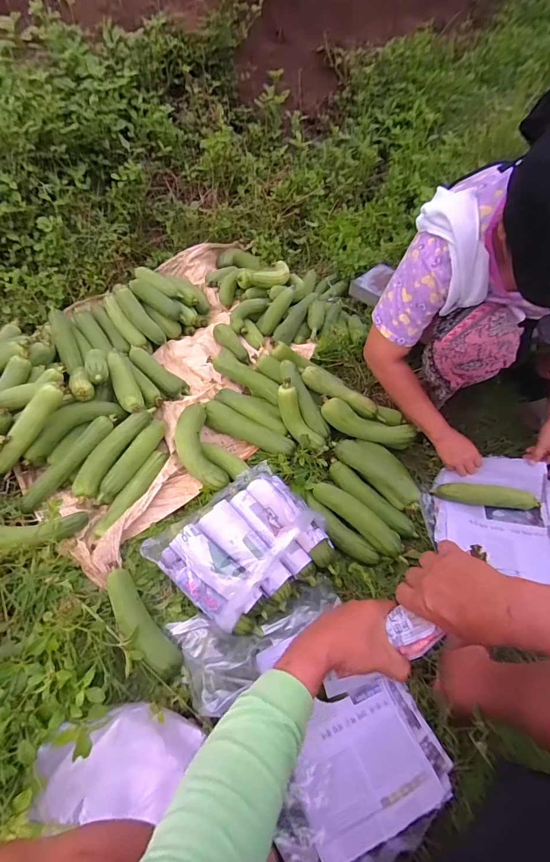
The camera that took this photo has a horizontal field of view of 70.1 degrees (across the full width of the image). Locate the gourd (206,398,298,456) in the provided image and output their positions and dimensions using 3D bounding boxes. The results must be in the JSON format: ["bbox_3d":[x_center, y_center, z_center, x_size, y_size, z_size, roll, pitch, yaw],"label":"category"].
[{"bbox_3d":[-0.069,-0.001,1.010,0.258,0.055,0.056,24,56,19],"label":"gourd"}]

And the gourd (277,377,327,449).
[{"bbox_3d":[0.058,-0.035,0.995,0.052,0.060,0.188,-31,91,-21],"label":"gourd"}]

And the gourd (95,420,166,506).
[{"bbox_3d":[-0.339,0.068,0.942,0.044,0.053,0.241,18,54,15],"label":"gourd"}]

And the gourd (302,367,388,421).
[{"bbox_3d":[0.187,-0.095,1.045,0.253,0.052,0.060,30,56,-2],"label":"gourd"}]

